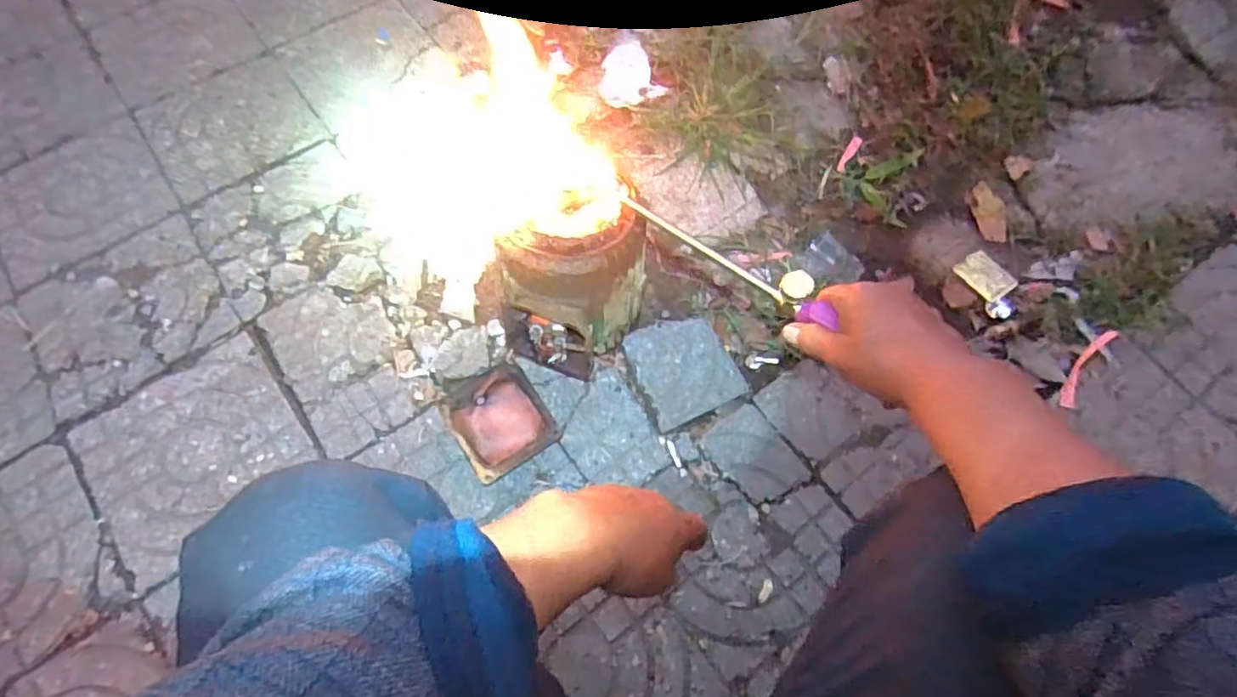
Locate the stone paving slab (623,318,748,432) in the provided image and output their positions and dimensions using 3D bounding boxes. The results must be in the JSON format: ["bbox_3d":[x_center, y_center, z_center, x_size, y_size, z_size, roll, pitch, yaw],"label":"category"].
[{"bbox_3d":[0.091,0.024,0.861,0.133,0.016,0.139,-22,67,-10],"label":"stone paving slab"}]

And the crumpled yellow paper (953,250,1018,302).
[{"bbox_3d":[0.559,-0.111,0.954,0.059,0.011,0.077,-31,69,-14],"label":"crumpled yellow paper"}]

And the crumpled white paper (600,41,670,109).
[{"bbox_3d":[0.010,-0.462,1.059,0.104,0.007,0.136,-22,68,-10],"label":"crumpled white paper"}]

